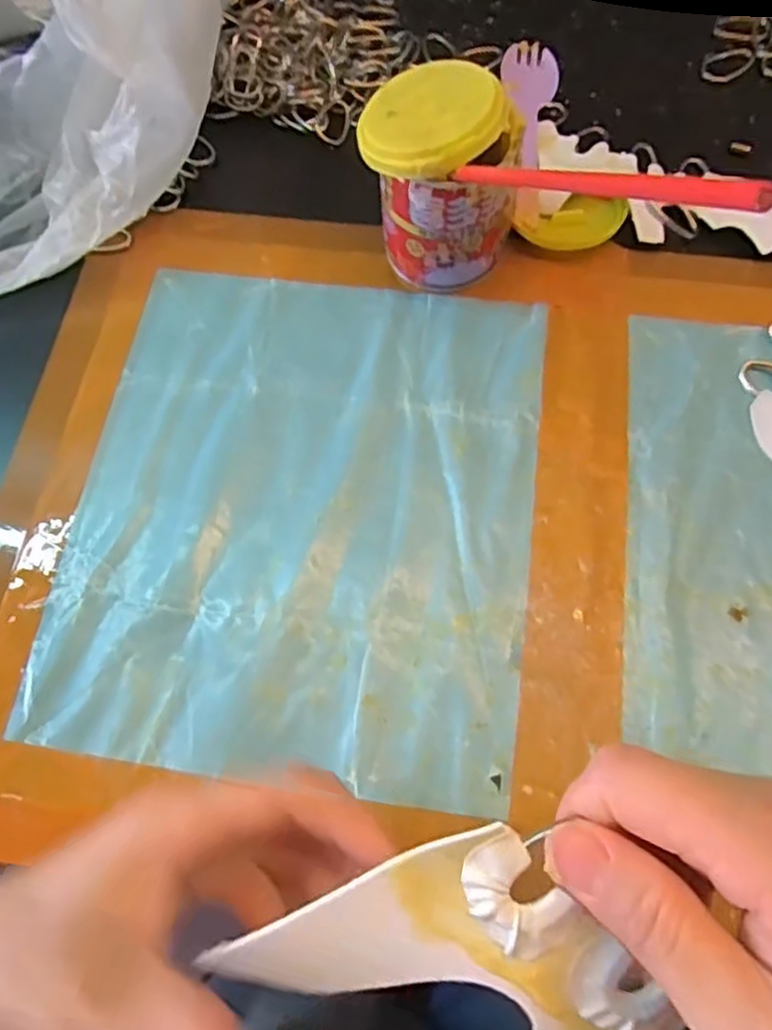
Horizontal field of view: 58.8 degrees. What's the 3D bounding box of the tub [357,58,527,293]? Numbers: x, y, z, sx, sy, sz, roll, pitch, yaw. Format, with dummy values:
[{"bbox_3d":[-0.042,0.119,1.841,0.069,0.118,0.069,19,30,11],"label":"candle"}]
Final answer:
[{"bbox_3d":[0.027,-0.157,0.329,0.070,0.085,0.056,7,70,5],"label":"tub"}]

